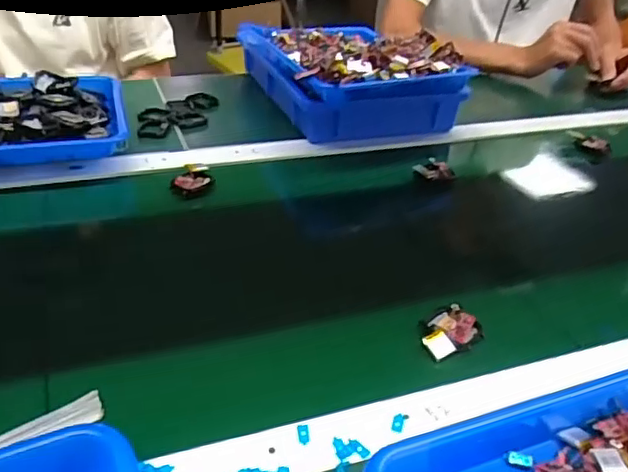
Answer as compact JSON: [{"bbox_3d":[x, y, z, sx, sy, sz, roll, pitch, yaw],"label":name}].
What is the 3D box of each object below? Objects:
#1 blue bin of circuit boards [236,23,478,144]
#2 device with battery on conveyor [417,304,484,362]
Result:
[{"bbox_3d":[0.042,-0.253,0.895,0.239,0.107,0.317,-12,37,-24],"label":"blue bin of circuit boards"},{"bbox_3d":[0.111,0.078,0.501,0.052,0.015,0.042,-16,39,-28],"label":"device with battery on conveyor"}]

